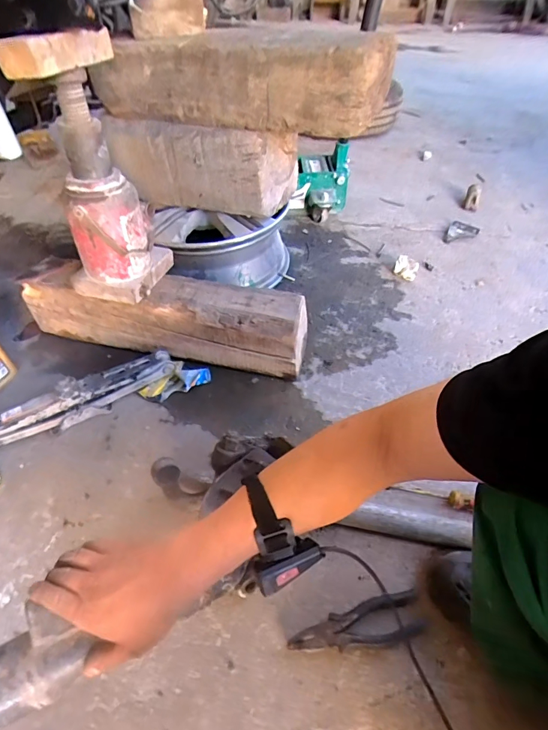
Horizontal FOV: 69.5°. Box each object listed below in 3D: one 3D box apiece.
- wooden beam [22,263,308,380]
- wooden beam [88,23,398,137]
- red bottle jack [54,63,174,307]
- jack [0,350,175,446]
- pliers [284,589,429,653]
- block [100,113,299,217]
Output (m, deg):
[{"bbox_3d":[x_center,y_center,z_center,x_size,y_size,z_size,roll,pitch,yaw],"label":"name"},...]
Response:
[{"bbox_3d":[-0.239,-0.112,0.902,0.623,0.147,0.140,10,48,9],"label":"wooden beam"},{"bbox_3d":[-0.077,-0.578,0.786,0.576,0.152,0.145,17,49,14],"label":"wooden beam"},{"bbox_3d":[-0.322,-0.317,0.753,0.140,0.353,0.171,13,49,12],"label":"red bottle jack"},{"bbox_3d":[-0.396,0.072,0.786,0.398,0.071,0.059,-22,51,-19],"label":"jack"},{"bbox_3d":[0.114,0.362,0.547,0.186,0.023,0.054,-7,48,-7],"label":"pliers"},{"bbox_3d":[-0.179,-0.497,0.951,0.424,0.177,0.158,17,49,14],"label":"block"}]

